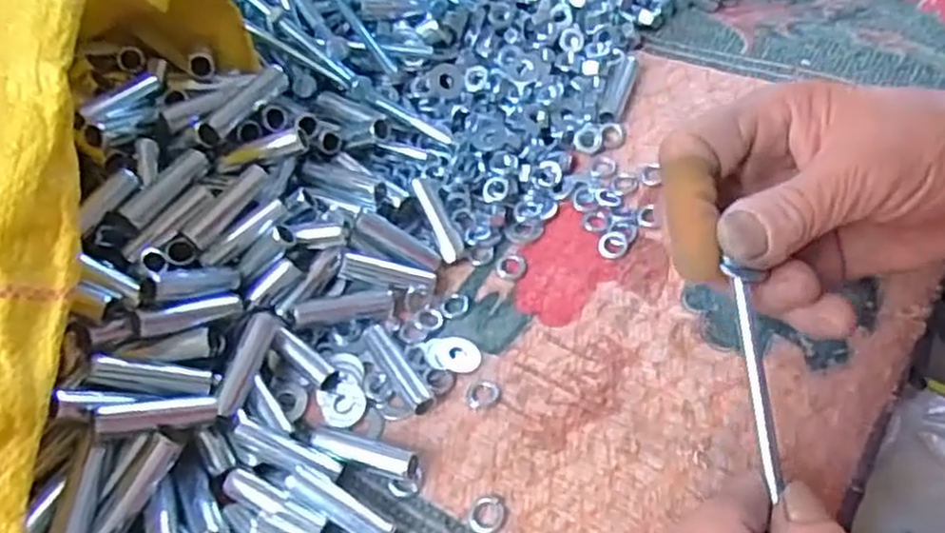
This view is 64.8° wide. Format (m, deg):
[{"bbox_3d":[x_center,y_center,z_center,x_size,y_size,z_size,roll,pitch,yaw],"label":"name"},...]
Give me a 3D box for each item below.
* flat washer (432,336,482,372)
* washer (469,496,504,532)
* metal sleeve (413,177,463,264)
[{"bbox_3d":[-0.006,0.037,0.314,0.020,0.004,0.019,3,43,-2],"label":"flat washer"},{"bbox_3d":[0.005,0.090,0.271,0.012,0.004,0.013,-3,54,4],"label":"washer"},{"bbox_3d":[-0.016,-0.022,0.347,0.011,0.012,0.042,-21,80,-11],"label":"metal sleeve"}]

